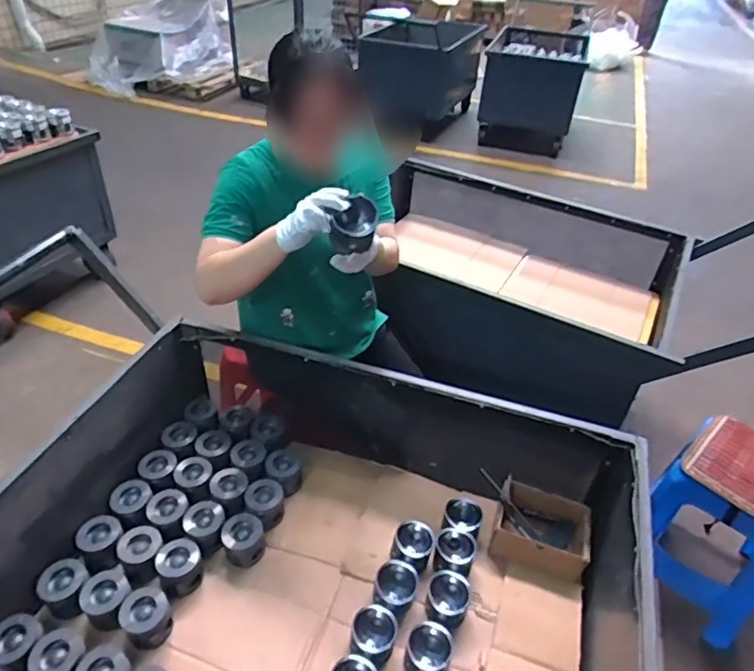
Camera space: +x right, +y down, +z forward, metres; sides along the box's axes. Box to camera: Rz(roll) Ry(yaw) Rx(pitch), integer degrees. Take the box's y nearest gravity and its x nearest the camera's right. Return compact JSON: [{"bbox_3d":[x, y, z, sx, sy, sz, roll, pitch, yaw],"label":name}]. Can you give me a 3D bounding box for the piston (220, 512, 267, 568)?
[{"bbox_3d":[-0.297,0.457,1.249,0.091,0.085,0.095,-15,42,-23],"label":"piston"}]

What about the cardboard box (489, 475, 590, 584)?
[{"bbox_3d":[0.374,0.447,1.280,0.210,0.092,0.175,16,40,14],"label":"cardboard box"}]

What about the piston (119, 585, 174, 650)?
[{"bbox_3d":[-0.450,0.557,1.101,0.084,0.082,0.091,2,38,-2],"label":"piston"}]

